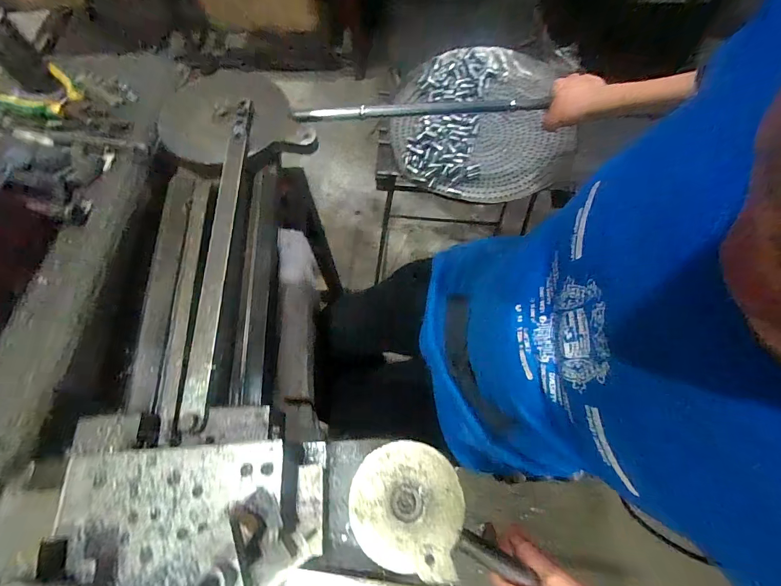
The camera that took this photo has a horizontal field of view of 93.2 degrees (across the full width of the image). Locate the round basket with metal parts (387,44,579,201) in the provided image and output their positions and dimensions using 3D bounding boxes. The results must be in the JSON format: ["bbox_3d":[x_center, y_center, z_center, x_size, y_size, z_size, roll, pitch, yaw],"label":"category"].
[{"bbox_3d":[0.182,-0.360,0.766,0.338,0.050,0.382,1,67,0],"label":"round basket with metal parts"}]

